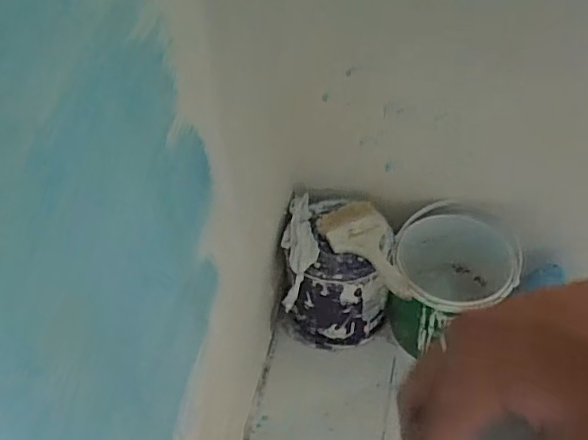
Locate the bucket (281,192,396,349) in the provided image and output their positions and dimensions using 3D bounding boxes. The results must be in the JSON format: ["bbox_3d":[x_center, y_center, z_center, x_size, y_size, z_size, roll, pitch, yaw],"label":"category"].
[{"bbox_3d":[0.068,0.093,0.939,0.175,0.191,0.189,-2,47,2],"label":"bucket"}]

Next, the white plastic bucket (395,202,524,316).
[{"bbox_3d":[0.260,0.106,0.915,0.195,0.184,0.185,10,48,13],"label":"white plastic bucket"}]

